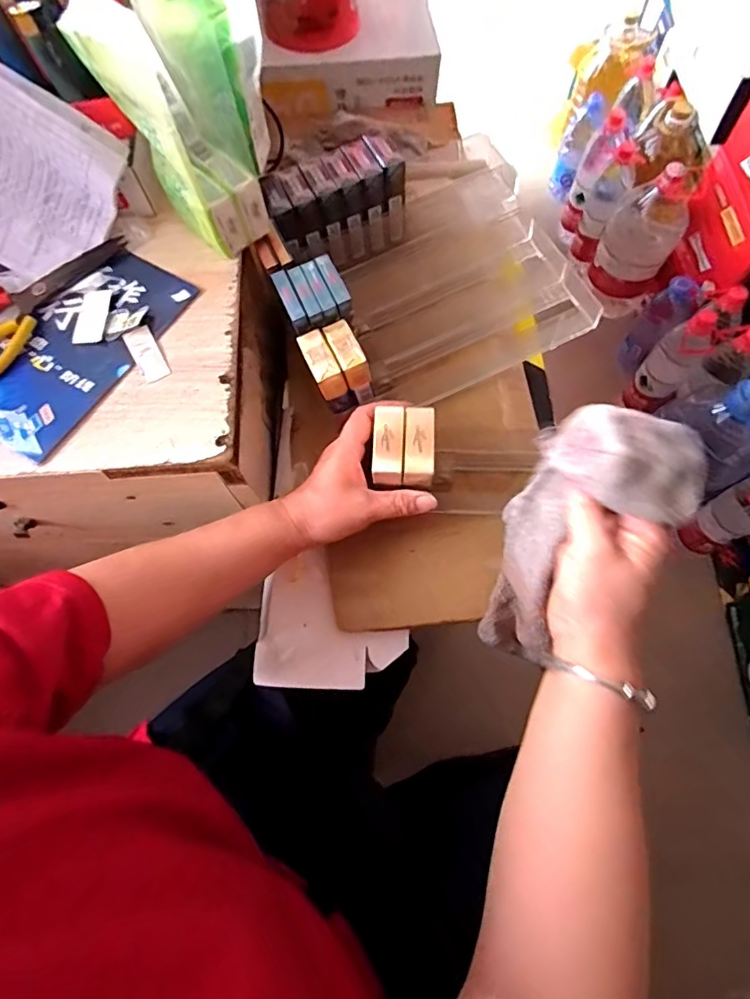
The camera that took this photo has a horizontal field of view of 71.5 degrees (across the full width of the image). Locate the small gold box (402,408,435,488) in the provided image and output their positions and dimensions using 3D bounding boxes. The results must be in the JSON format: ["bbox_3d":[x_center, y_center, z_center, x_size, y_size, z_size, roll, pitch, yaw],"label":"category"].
[{"bbox_3d":[0.035,-0.040,0.421,0.023,0.042,0.055,2,69,3],"label":"small gold box"}]

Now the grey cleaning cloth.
[{"bbox_3d":[0.136,0.047,0.393,0.096,0.234,0.070,27,44,11],"label":"grey cleaning cloth"}]

